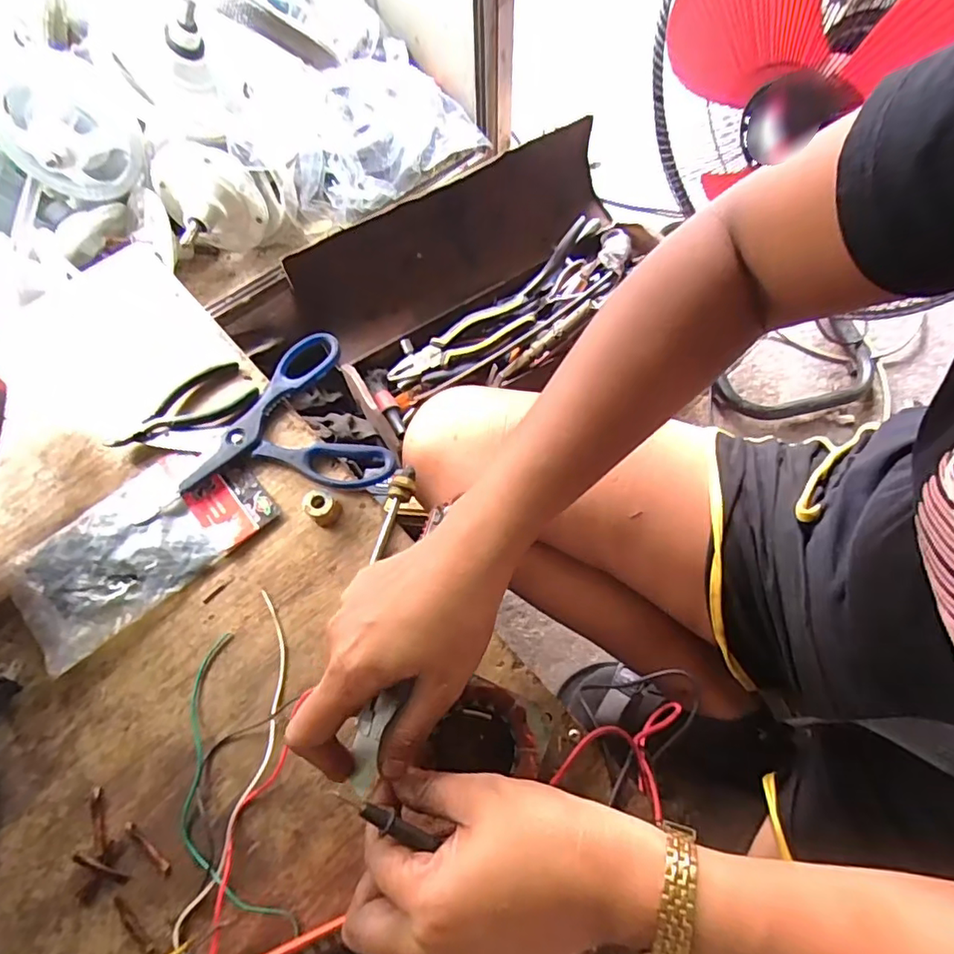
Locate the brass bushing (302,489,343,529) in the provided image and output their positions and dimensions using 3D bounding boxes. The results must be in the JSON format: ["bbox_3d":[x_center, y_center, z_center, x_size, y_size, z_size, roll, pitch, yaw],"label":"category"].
[{"bbox_3d":[-0.114,0.022,0.405,0.025,0.020,0.022,35,71,16],"label":"brass bushing"}]

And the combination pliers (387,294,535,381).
[{"bbox_3d":[-0.022,-0.174,0.713,0.196,0.014,0.050,-25,75,-1],"label":"combination pliers"}]

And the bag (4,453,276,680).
[{"bbox_3d":[-0.243,0.045,0.401,0.171,0.013,0.099,-41,71,-15],"label":"bag"}]

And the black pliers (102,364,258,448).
[{"bbox_3d":[-0.236,-0.057,0.444,0.111,0.014,0.055,-24,67,-9],"label":"black pliers"}]

